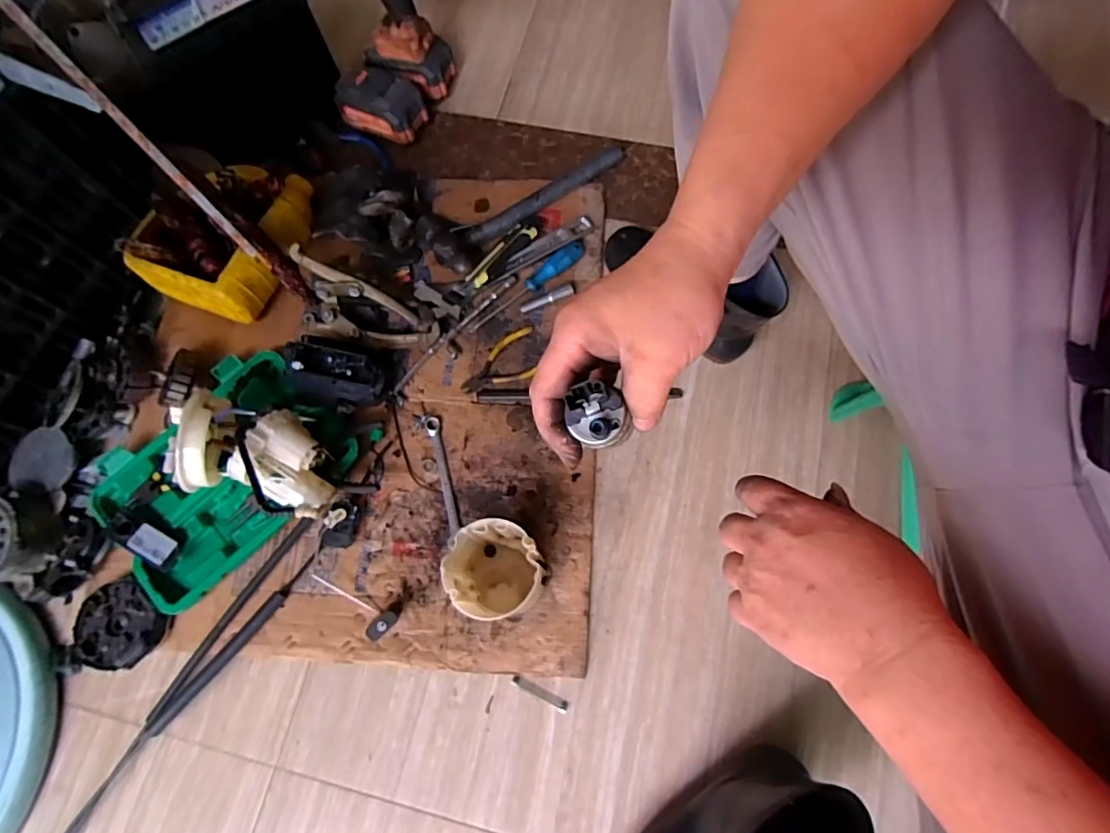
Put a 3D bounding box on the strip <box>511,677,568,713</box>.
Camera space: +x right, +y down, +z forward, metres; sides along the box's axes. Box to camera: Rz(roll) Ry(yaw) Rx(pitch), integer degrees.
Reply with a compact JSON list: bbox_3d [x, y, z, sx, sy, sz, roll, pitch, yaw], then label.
[{"bbox_3d":[-0.018,0.321,0.643,0.069,0.005,0.013,26,74,10],"label":"strip"}]

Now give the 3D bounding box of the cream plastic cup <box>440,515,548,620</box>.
[{"bbox_3d":[-0.065,0.173,0.630,0.099,0.121,0.092,-1,72,2],"label":"cream plastic cup"}]

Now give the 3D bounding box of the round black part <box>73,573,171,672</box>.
[{"bbox_3d":[-0.520,0.253,0.667,0.104,0.033,0.093,33,76,12],"label":"round black part"}]

